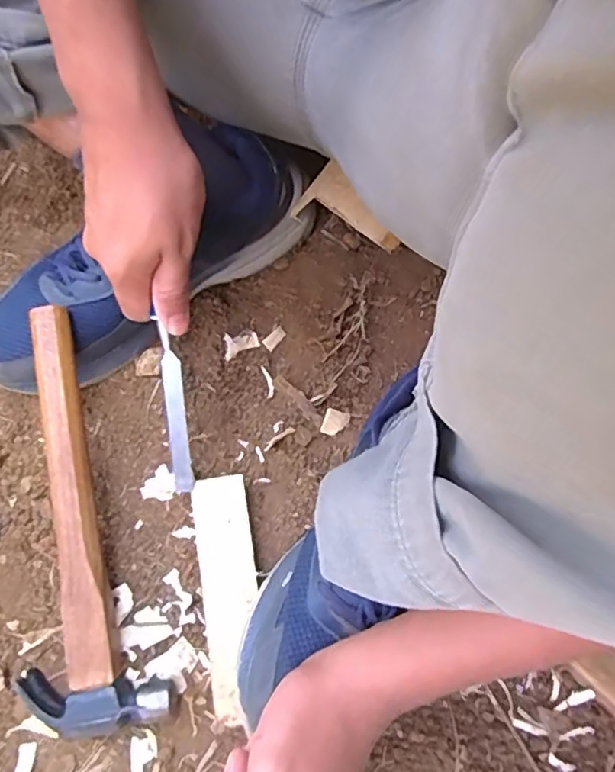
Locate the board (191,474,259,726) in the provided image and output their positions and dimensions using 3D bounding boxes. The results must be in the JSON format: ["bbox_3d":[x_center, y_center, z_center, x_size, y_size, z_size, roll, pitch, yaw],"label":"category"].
[{"bbox_3d":[-0.053,0.140,0.413,0.039,0.016,0.153,-7,63,-8],"label":"board"}]

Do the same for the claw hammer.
[{"bbox_3d":[-0.158,0.083,0.406,0.093,0.027,0.275,-11,80,-5],"label":"claw hammer"}]

